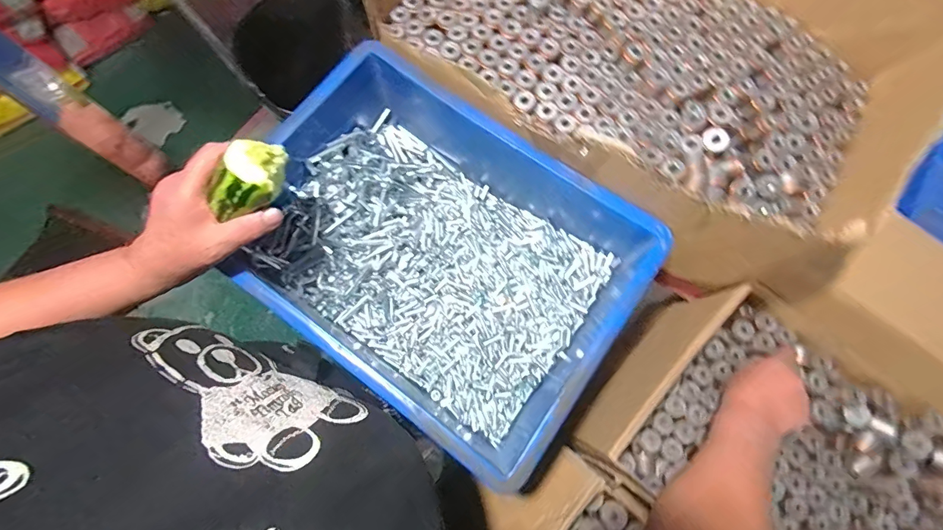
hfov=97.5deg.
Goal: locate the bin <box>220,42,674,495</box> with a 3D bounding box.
[{"bbox_3d":[-0.029,-0.025,0.478,0.411,0.125,0.338,36,77,9],"label":"bin"}]

